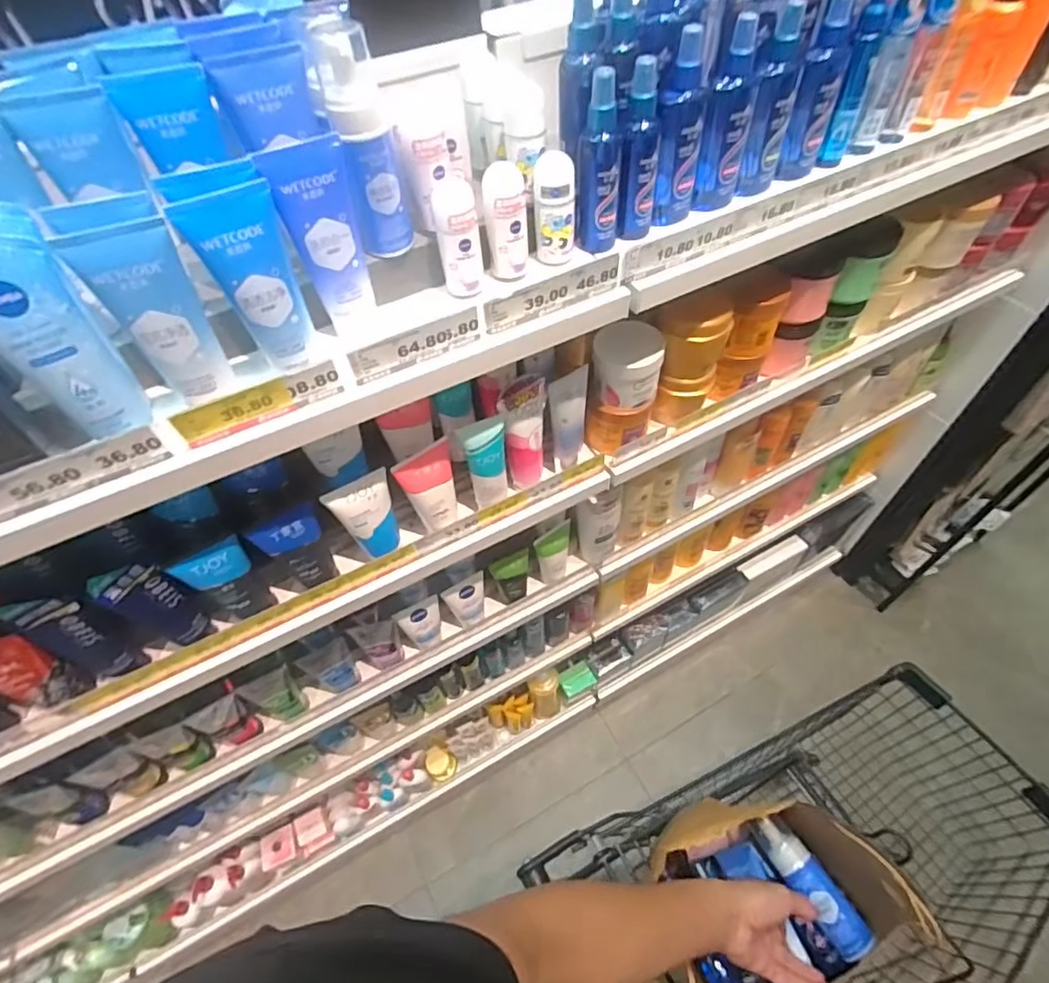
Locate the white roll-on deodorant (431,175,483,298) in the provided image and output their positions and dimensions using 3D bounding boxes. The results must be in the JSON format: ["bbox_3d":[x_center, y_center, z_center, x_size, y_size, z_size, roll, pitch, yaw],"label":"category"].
[{"bbox_3d":[-0.063,-0.242,0.546,0.040,0.103,0.032,-15,53,-6],"label":"white roll-on deodorant"}]

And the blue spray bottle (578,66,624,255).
[{"bbox_3d":[0.077,-0.328,0.568,0.044,0.158,0.035,-2,53,3],"label":"blue spray bottle"}]

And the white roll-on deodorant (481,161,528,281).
[{"bbox_3d":[-0.018,-0.266,0.564,0.040,0.100,0.042,-4,53,2],"label":"white roll-on deodorant"}]

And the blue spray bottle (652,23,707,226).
[{"bbox_3d":[0.165,-0.372,0.589,0.045,0.174,0.050,10,55,12],"label":"blue spray bottle"}]

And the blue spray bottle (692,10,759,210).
[{"bbox_3d":[0.221,-0.400,0.604,0.046,0.172,0.051,15,56,15],"label":"blue spray bottle"}]

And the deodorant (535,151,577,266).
[{"bbox_3d":[0.032,-0.290,0.581,0.041,0.100,0.036,-1,53,4],"label":"deodorant"}]

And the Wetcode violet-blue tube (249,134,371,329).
[{"bbox_3d":[-0.166,-0.212,0.488,0.059,0.159,0.030,-22,55,-12],"label":"Wetcode violet-blue tube"}]

